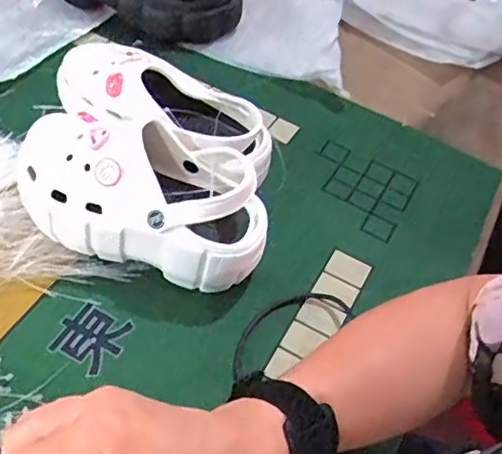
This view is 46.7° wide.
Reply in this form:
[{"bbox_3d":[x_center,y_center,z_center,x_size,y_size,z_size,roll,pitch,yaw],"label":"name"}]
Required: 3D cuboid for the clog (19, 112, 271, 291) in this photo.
[{"bbox_3d":[-0.095,-0.034,0.515,0.231,0.100,0.102,17,54,5],"label":"clog"}]

